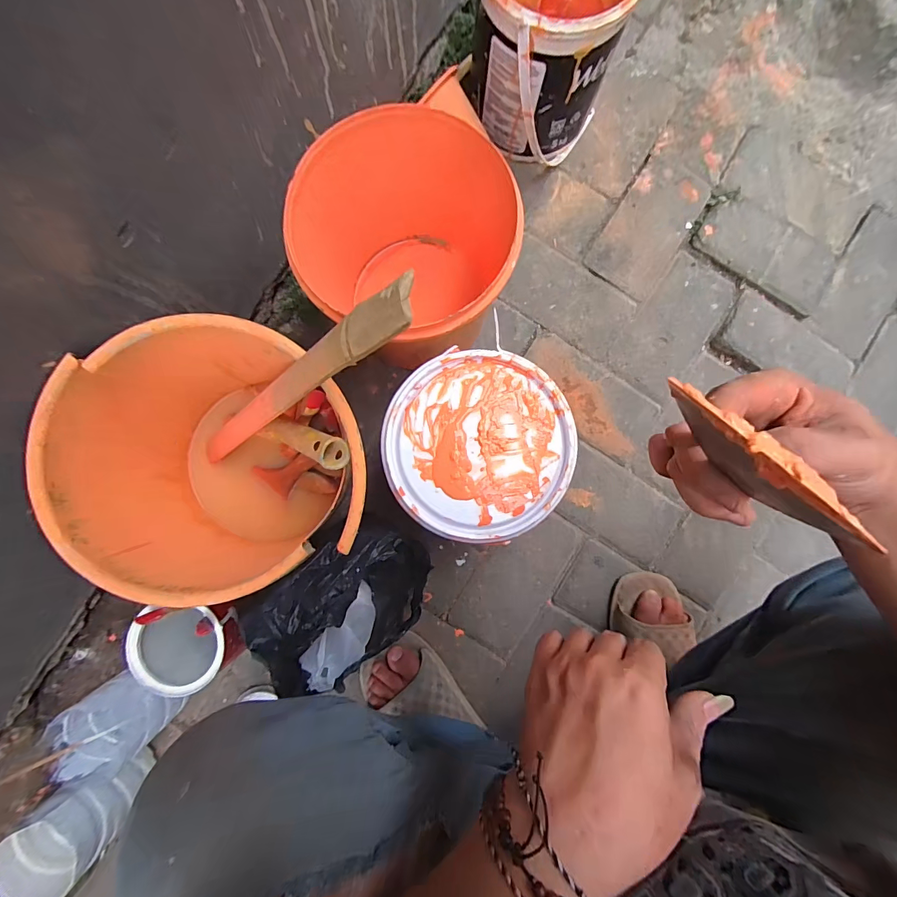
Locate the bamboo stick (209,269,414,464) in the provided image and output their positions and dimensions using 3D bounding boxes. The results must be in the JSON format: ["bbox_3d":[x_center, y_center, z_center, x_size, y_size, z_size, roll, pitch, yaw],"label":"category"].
[{"bbox_3d":[-0.155,-0.040,0.359,0.011,0.383,0.032,-6,82,-44],"label":"bamboo stick"}]

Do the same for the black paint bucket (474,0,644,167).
[{"bbox_3d":[0.121,-0.498,0.501,0.187,0.181,0.220,12,88,-3],"label":"black paint bucket"}]

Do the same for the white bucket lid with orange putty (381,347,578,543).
[{"bbox_3d":[0.028,-0.004,0.373,0.170,0.014,0.168,1,88,-2],"label":"white bucket lid with orange putty"}]

